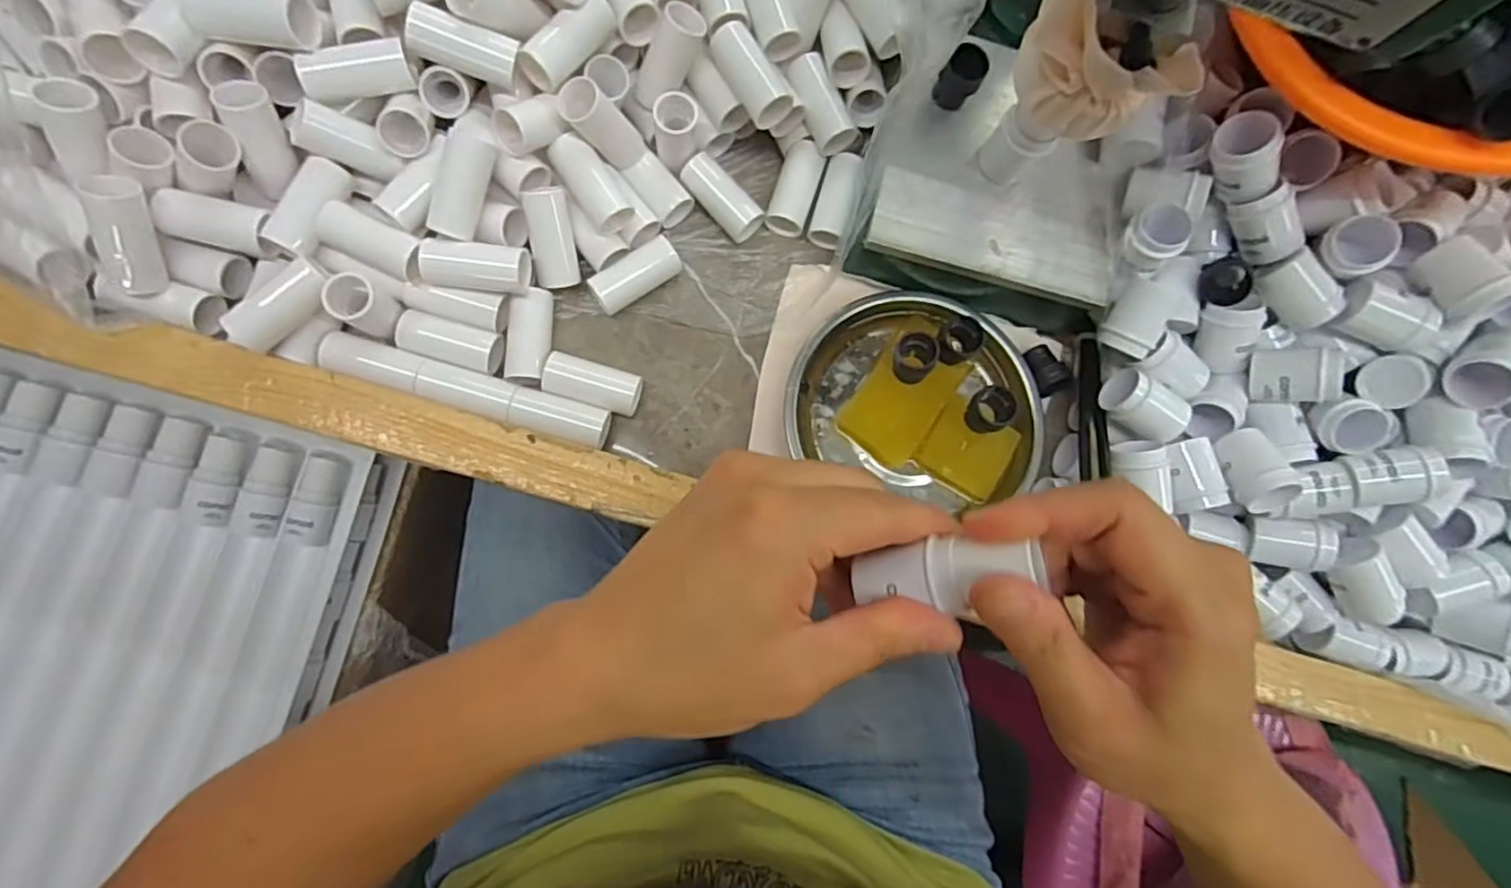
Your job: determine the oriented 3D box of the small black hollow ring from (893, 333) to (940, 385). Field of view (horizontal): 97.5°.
[{"bbox_3d":[0.079,-0.044,0.334,0.022,0.021,0.021,1,82,-6],"label":"small black hollow ring"}]

